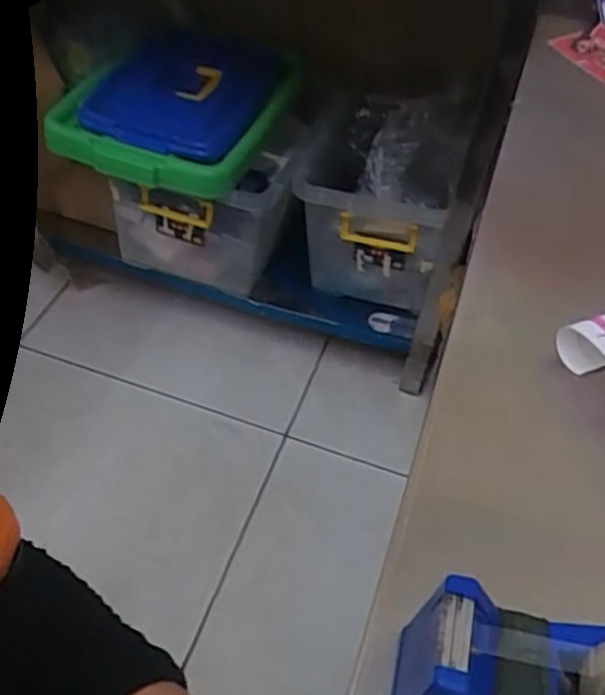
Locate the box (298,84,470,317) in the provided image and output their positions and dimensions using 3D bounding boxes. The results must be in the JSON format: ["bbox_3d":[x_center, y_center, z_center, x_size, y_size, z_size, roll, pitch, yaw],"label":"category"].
[{"bbox_3d":[0.141,-0.304,1.400,0.294,0.279,0.339,12,48,6],"label":"box"}]

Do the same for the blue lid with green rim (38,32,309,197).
[{"bbox_3d":[-0.227,-0.472,1.353,0.388,0.077,0.460,14,49,7],"label":"blue lid with green rim"}]

